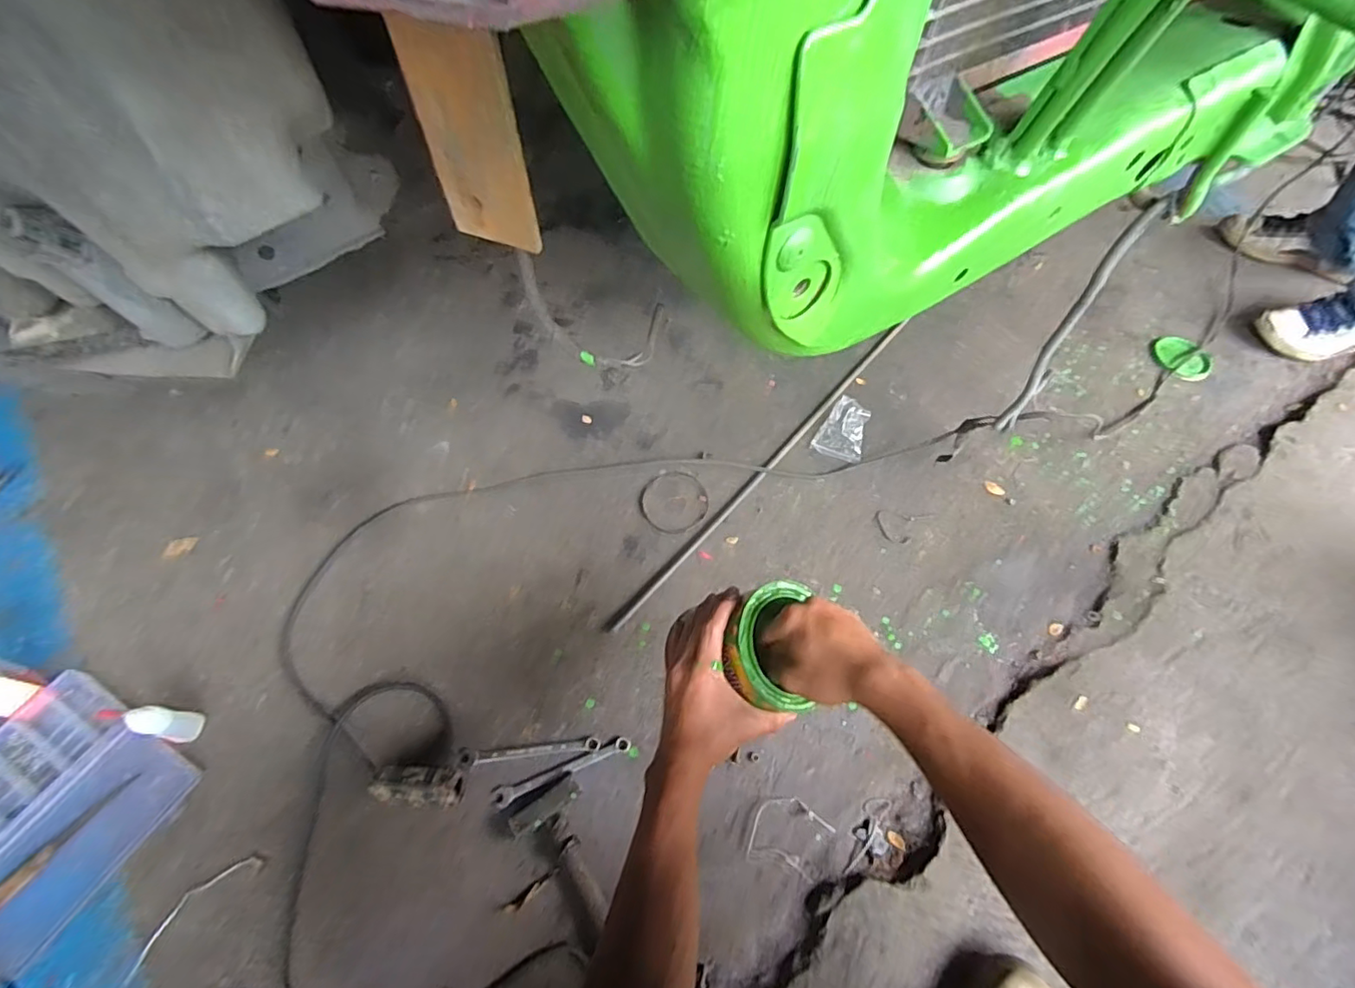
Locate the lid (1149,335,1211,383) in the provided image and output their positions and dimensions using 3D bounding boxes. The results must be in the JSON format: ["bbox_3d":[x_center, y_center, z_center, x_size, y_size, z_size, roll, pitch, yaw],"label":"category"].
[{"bbox_3d":[0.887,-0.240,1.009,0.067,0.016,0.100,-33,66,-19],"label":"lid"}]

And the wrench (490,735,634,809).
[{"bbox_3d":[-0.131,0.317,0.658,0.159,0.010,0.020,-18,62,-12],"label":"wrench"}]

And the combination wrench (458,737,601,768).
[{"bbox_3d":[-0.171,0.300,0.667,0.159,0.005,0.018,-4,60,-4],"label":"combination wrench"}]

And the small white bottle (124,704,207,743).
[{"bbox_3d":[-0.560,0.251,0.630,0.029,0.075,0.030,1,60,-1],"label":"small white bottle"}]

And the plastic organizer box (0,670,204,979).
[{"bbox_3d":[-0.666,0.329,0.602,0.211,0.027,0.215,30,63,15],"label":"plastic organizer box"}]

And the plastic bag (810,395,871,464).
[{"bbox_3d":[0.263,-0.100,0.892,0.070,0.026,0.099,26,62,13],"label":"plastic bag"}]

